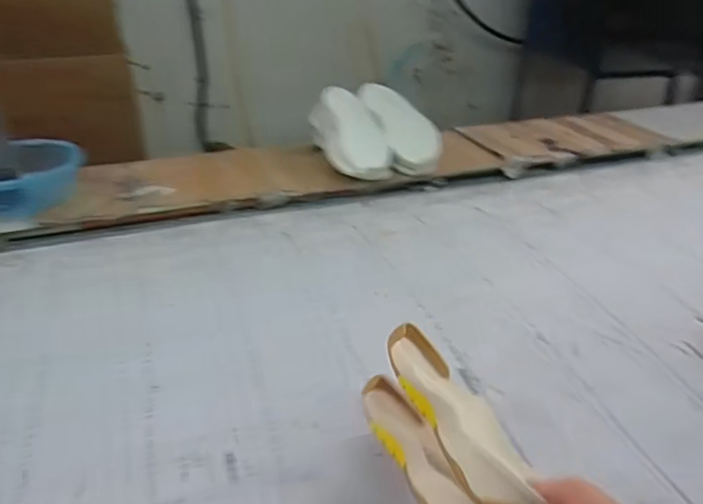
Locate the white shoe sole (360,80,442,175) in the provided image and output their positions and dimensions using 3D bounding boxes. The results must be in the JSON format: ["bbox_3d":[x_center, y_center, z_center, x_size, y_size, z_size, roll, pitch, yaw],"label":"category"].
[{"bbox_3d":[0.101,-0.293,1.299,0.110,0.053,0.305,-10,52,-22],"label":"white shoe sole"}]

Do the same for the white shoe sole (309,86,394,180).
[{"bbox_3d":[-0.002,-0.258,1.273,0.128,0.062,0.292,-9,53,-21],"label":"white shoe sole"}]

